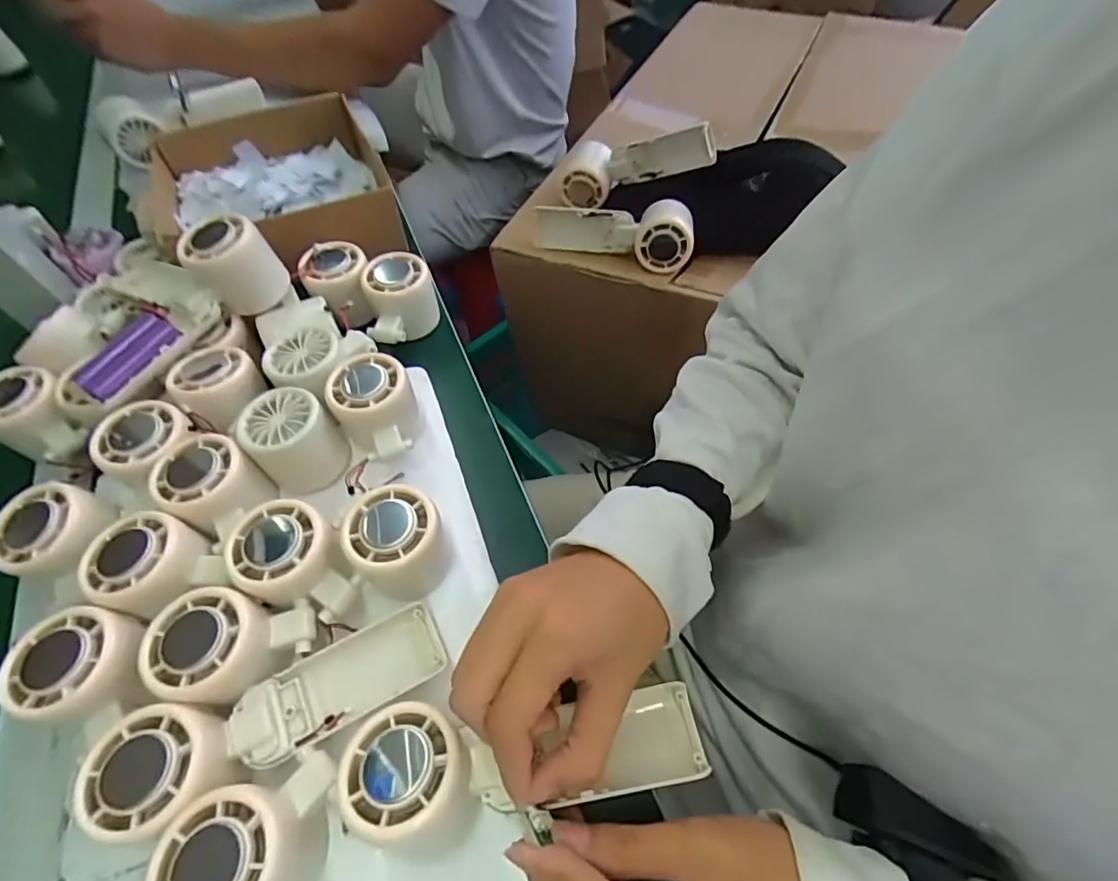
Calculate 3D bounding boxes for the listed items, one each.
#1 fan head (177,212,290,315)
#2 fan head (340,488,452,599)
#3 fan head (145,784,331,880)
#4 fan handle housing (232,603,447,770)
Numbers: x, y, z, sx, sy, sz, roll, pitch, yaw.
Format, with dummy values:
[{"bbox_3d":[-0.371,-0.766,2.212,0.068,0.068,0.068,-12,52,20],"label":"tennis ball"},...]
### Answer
[{"bbox_3d":[-0.250,-0.136,0.408,0.056,0.065,0.045,-36,63,-19],"label":"fan head"},{"bbox_3d":[-0.098,0.065,0.328,0.054,0.064,0.057,-15,58,-8],"label":"fan head"},{"bbox_3d":[-0.141,0.192,0.245,0.060,0.056,0.052,-8,58,-3],"label":"fan head"},{"bbox_3d":[-0.118,0.130,0.287,0.107,0.014,0.044,-26,60,-14],"label":"fan handle housing"}]

